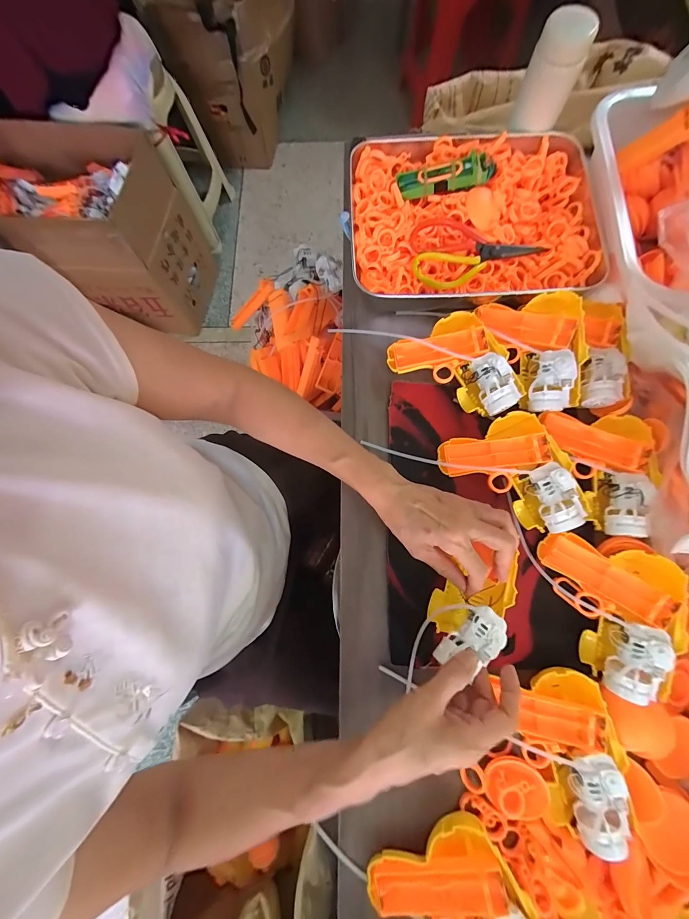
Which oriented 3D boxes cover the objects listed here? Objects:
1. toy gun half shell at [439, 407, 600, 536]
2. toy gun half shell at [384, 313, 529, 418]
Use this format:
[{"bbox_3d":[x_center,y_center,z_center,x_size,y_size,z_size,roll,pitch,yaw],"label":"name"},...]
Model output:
[{"bbox_3d":[0.189,0.020,0.357,0.117,0.033,0.140,-31,78,-5],"label":"toy gun half shell"},{"bbox_3d":[0.132,-0.106,0.385,0.113,0.031,0.135,-28,78,-4],"label":"toy gun half shell"}]

